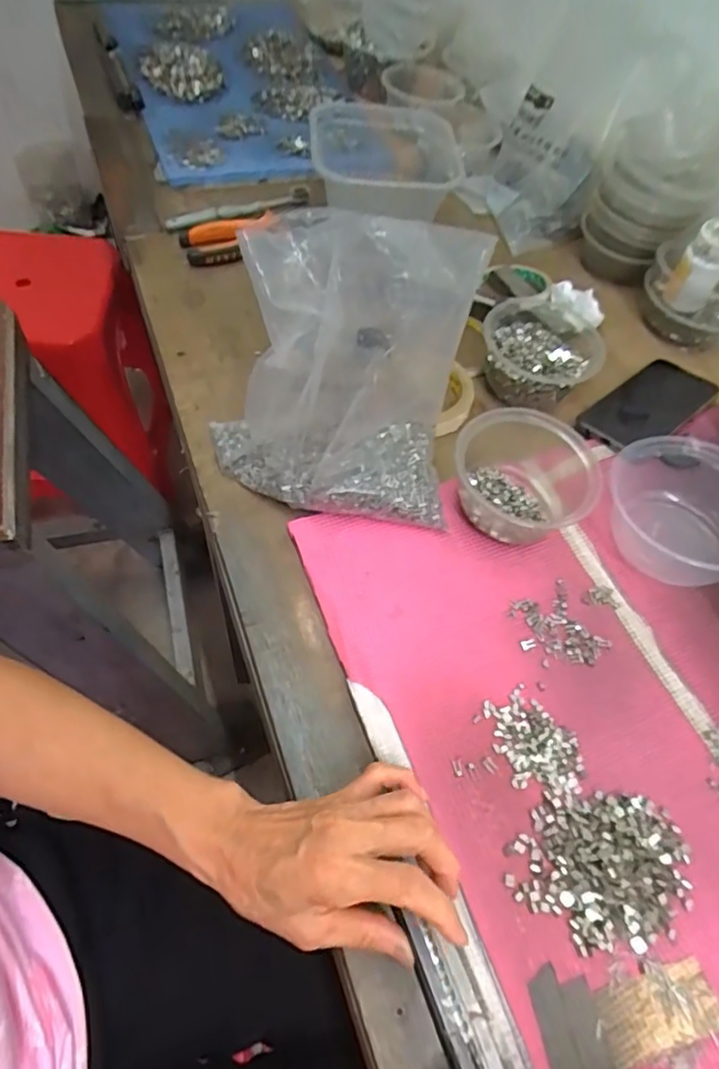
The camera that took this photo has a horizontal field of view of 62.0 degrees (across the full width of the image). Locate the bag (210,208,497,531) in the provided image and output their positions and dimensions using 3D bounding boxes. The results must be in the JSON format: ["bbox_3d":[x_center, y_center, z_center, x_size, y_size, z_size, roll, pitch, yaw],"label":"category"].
[{"bbox_3d":[-0.014,-0.127,0.460,0.198,0.183,0.148,13,58,1],"label":"bag"}]

